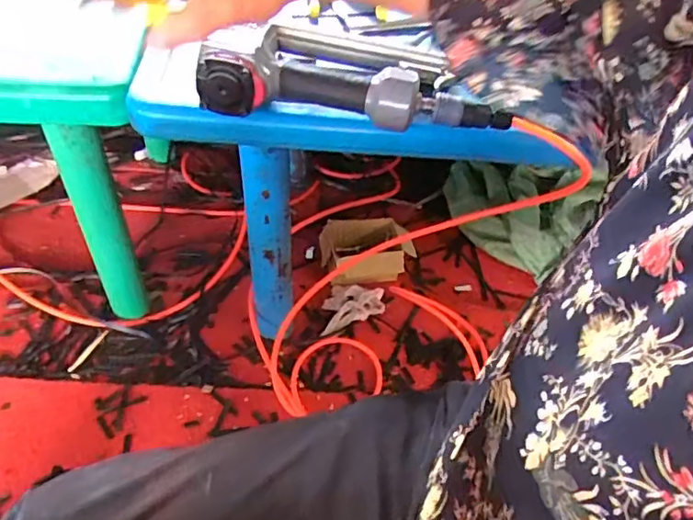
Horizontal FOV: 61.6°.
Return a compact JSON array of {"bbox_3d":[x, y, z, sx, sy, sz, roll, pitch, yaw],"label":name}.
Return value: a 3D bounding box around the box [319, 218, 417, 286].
[{"bbox_3d":[0.037,-0.013,1.073,0.163,0.082,0.118,-6,48,-10],"label":"box"}]

